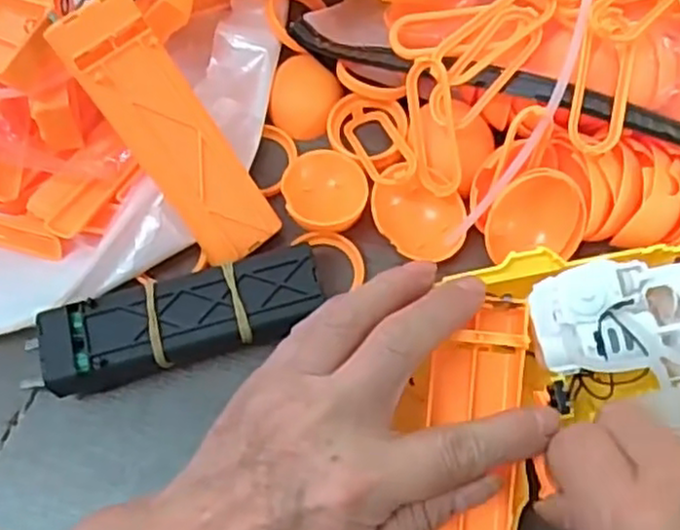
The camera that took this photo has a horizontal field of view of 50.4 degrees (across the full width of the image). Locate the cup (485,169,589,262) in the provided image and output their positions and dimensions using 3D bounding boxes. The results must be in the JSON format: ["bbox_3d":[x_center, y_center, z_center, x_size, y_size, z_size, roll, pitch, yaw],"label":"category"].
[{"bbox_3d":[0.078,-0.019,0.291,0.037,0.013,0.036,1,105,12],"label":"cup"}]

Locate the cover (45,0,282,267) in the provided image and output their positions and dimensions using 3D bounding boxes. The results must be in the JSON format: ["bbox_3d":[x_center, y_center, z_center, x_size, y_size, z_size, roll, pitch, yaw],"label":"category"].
[{"bbox_3d":[-0.064,-0.050,0.278,0.033,0.009,0.108,-37,113,-9],"label":"cover"}]

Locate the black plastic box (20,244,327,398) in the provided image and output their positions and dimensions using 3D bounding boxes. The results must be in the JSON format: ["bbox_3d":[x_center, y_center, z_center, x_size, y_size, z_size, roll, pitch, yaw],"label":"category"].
[{"bbox_3d":[-0.062,0.022,0.284,0.111,0.021,0.034,-15,72,-2],"label":"black plastic box"}]

